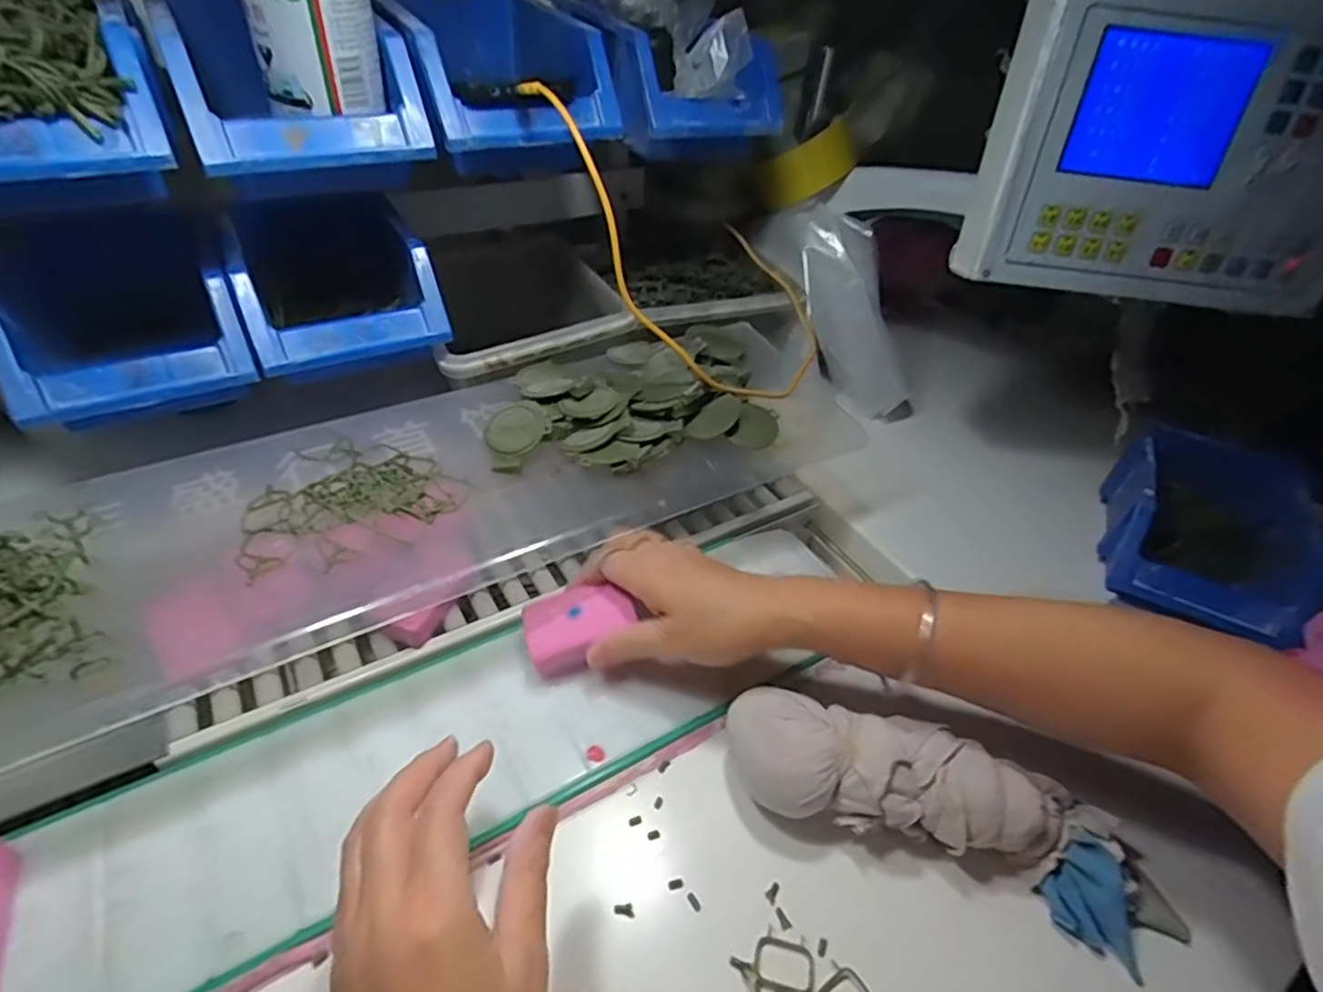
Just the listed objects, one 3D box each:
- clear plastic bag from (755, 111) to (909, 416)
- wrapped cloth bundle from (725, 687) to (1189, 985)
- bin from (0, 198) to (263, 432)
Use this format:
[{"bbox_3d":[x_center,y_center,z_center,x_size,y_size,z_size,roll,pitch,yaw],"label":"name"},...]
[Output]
[{"bbox_3d":[0.179,-0.203,0.662,0.091,0.296,0.099,-32,16,-34],"label":"clear plastic bag"},{"bbox_3d":[0.145,0.170,0.355,0.228,0.056,0.067,17,44,10],"label":"wrapped cloth bundle"},{"bbox_3d":[-0.358,-0.119,0.435,0.121,0.076,0.184,-23,49,-28],"label":"bin"}]

